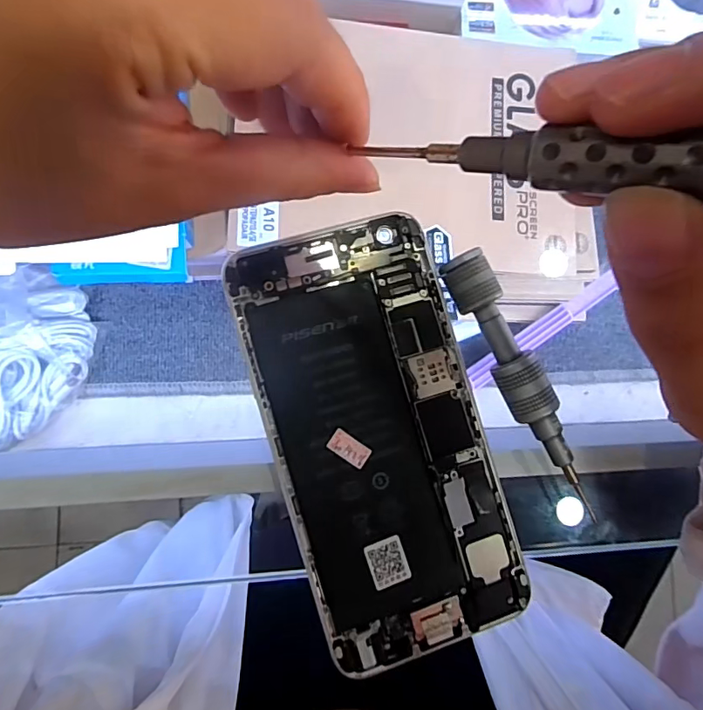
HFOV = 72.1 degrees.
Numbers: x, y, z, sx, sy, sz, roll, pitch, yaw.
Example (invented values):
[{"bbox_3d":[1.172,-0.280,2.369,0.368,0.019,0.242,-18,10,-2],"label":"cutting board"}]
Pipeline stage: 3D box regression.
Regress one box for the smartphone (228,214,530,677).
[{"bbox_3d":[0.011,0.029,0.179,0.075,0.005,0.155,-15,89,-9],"label":"smartphone"}]

